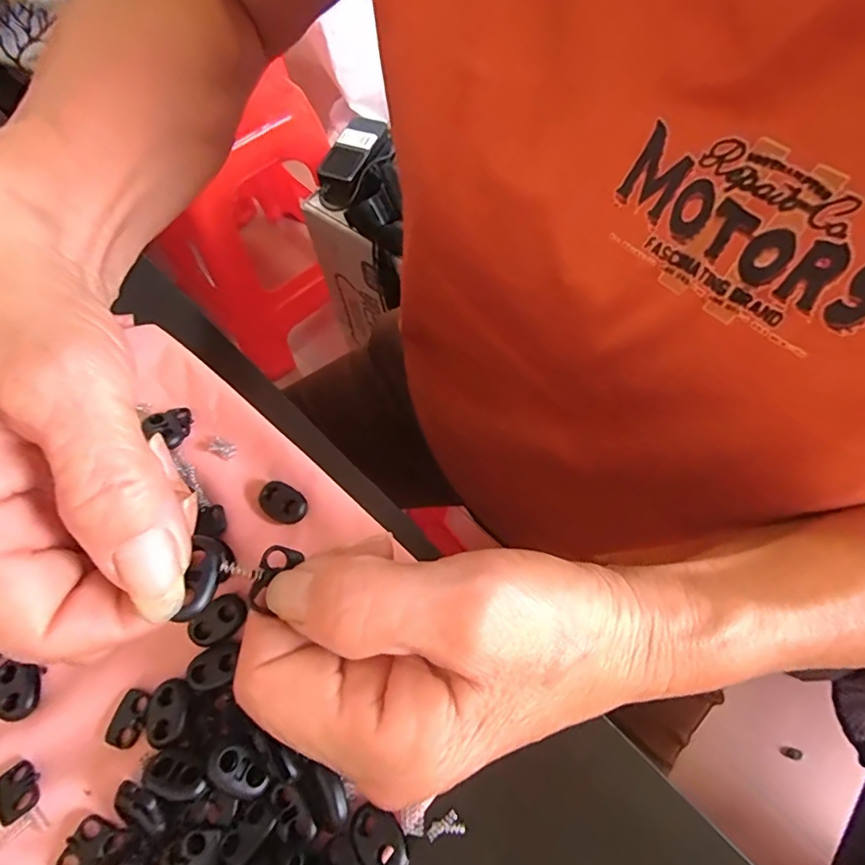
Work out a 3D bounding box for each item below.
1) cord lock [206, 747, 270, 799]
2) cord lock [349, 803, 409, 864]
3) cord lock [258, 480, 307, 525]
[{"bbox_3d":[-0.063,0.111,0.167,0.019,0.009,0.012,19,67,11],"label":"cord lock"},{"bbox_3d":[-0.017,0.128,0.160,0.014,0.004,0.021,-30,45,-27],"label":"cord lock"},{"bbox_3d":[-0.063,0.030,0.216,0.021,0.005,0.014,29,69,15],"label":"cord lock"}]

